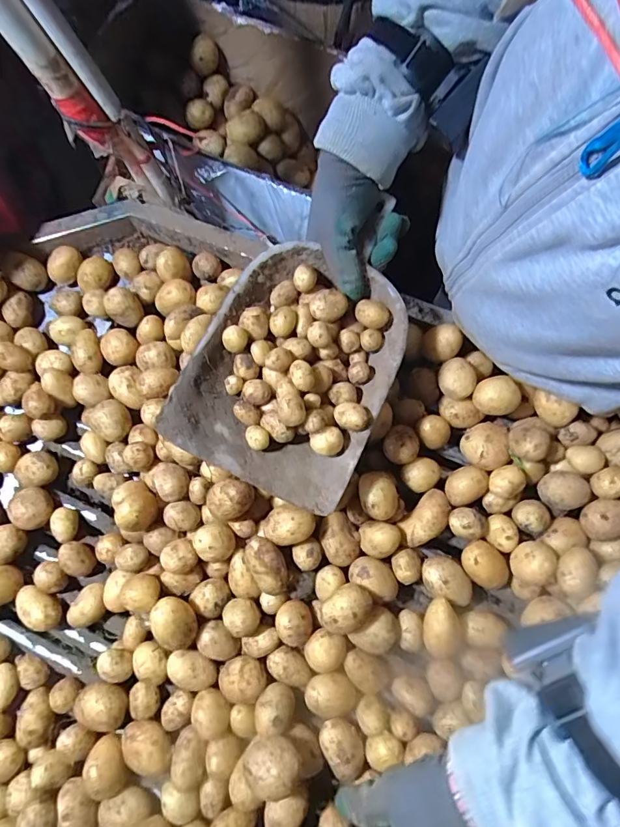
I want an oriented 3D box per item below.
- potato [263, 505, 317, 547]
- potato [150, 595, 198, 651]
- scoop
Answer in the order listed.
[{"bbox_3d":[-0.022,0.118,0.484,0.054,0.029,0.039,-18,79,-3],"label":"potato"},{"bbox_3d":[-0.137,0.213,0.468,0.037,0.039,0.053,-27,80,-5],"label":"potato"},{"bbox_3d":[-0.014,-0.044,0.452,0.182,0.047,0.232,25,80,5],"label":"scoop"}]

